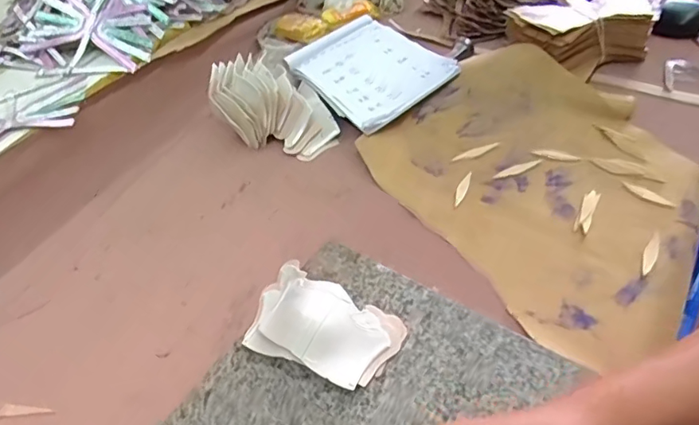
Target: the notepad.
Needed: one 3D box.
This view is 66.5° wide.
[{"bbox_3d":[0.024,-0.185,0.676,0.144,0.014,0.194,-35,54,-15],"label":"notepad"}]

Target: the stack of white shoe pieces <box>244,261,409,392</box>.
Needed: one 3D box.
[{"bbox_3d":[-0.025,0.090,0.434,0.127,0.043,0.081,20,56,27],"label":"stack of white shoe pieces"}]

